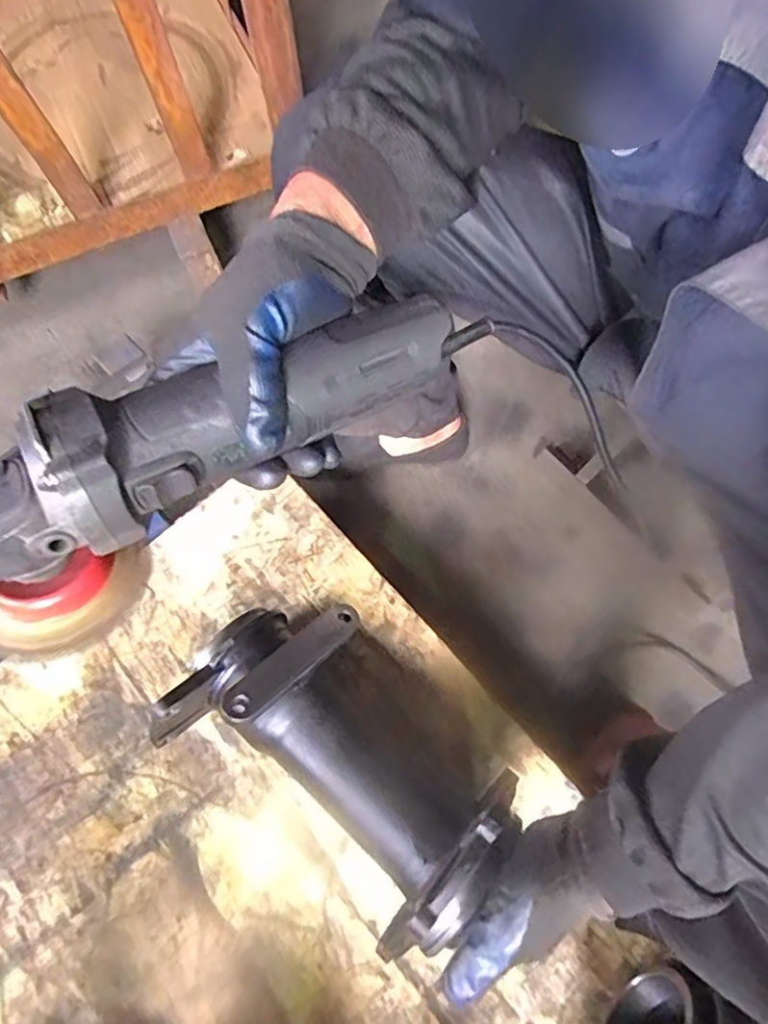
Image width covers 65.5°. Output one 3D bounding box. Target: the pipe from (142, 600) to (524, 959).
[{"bbox_3d":[-0.033,0.201,0.513,0.274,0.135,0.158,36,76,11],"label":"pipe"}]

